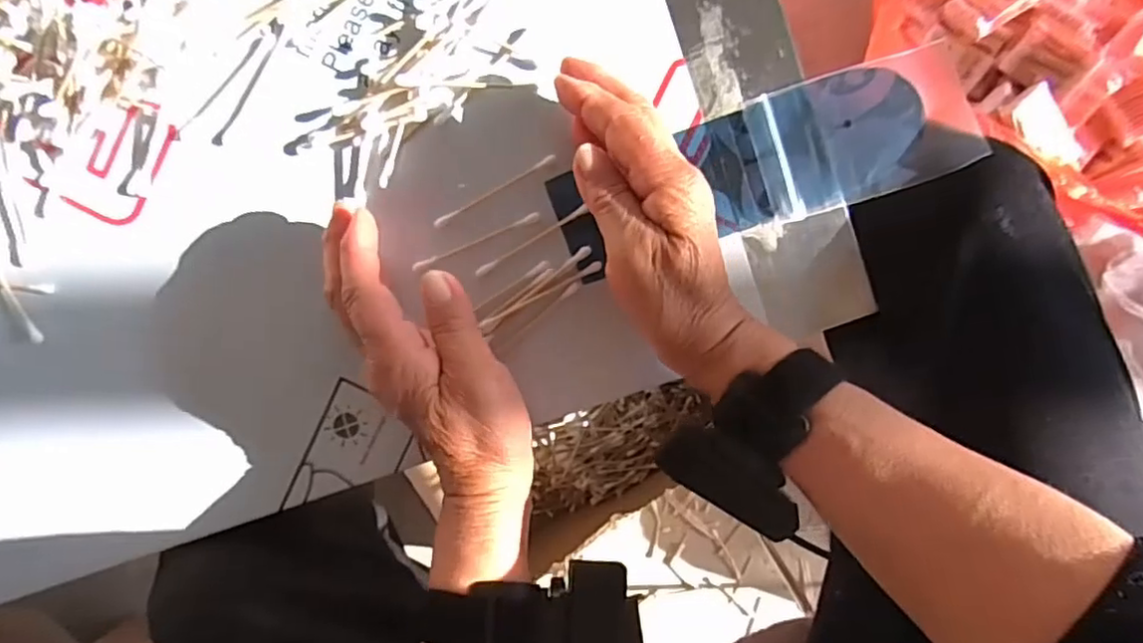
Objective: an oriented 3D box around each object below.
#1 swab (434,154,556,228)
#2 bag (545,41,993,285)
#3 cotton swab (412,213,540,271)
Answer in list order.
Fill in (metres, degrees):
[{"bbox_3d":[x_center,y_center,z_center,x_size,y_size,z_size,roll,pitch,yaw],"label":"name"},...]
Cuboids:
[{"bbox_3d":[-0.041,-0.069,0.342,0.073,0.008,0.004,-28,92,3],"label":"swab"},{"bbox_3d":[0.098,-0.082,0.336,0.213,0.018,0.065,-17,95,5],"label":"bag"},{"bbox_3d":[-0.051,-0.043,0.345,0.072,0.004,0.005,-23,92,3],"label":"cotton swab"}]

